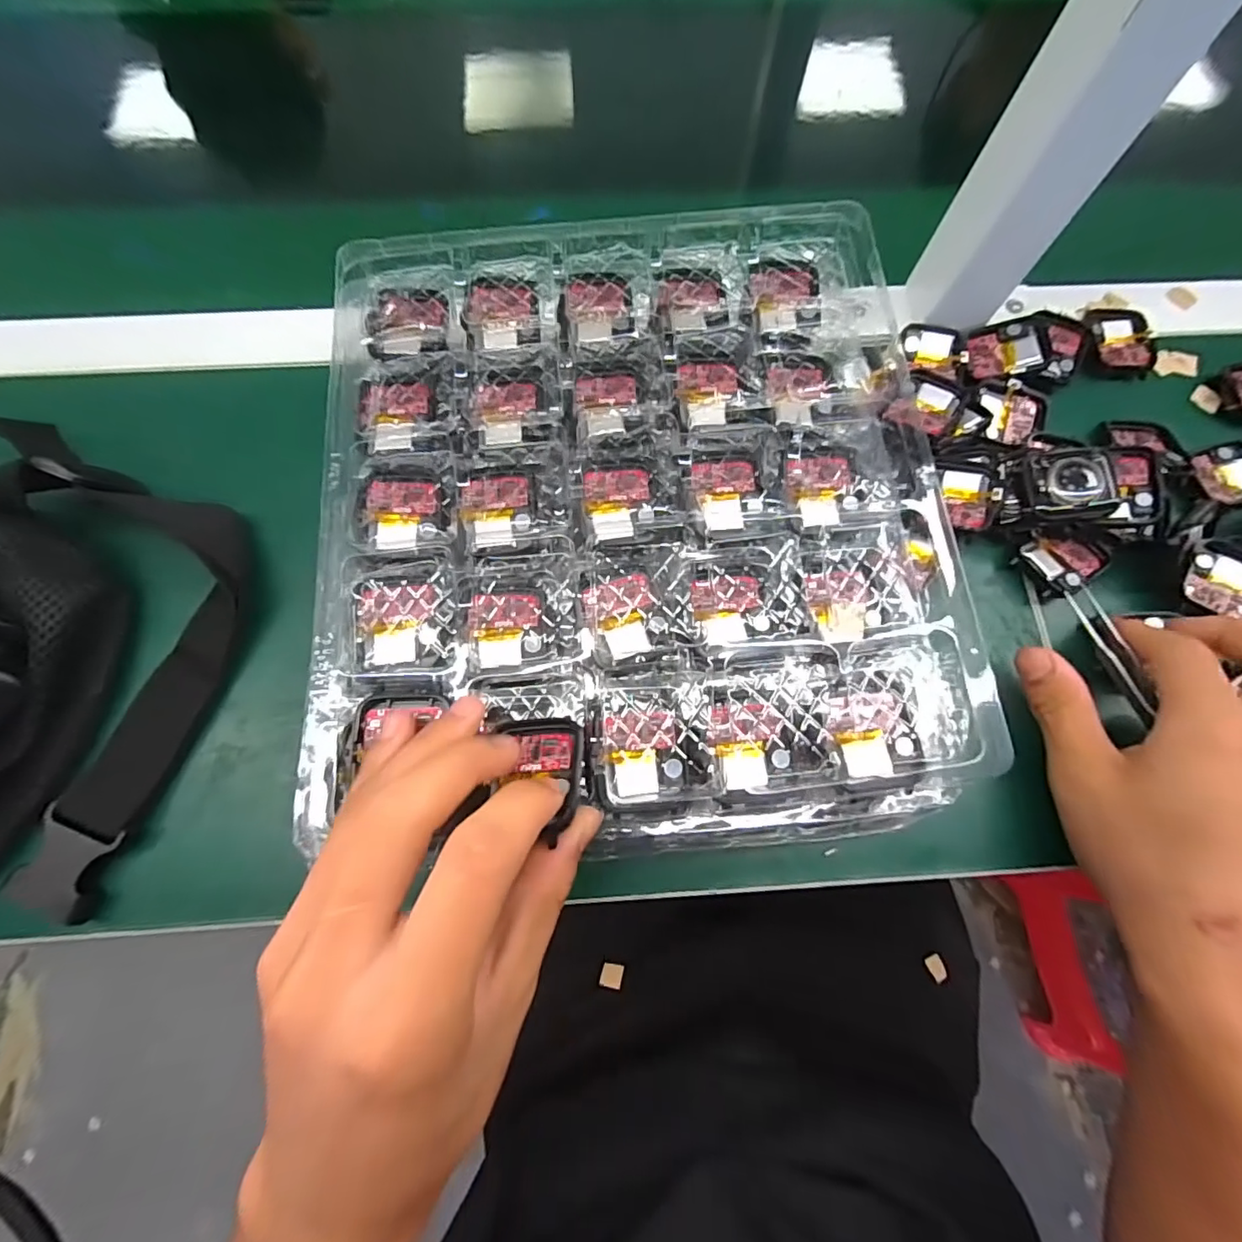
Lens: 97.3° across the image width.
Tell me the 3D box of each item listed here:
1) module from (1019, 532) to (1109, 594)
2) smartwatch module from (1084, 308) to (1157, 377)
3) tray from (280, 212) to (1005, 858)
[{"bbox_3d":[0.234,-0.033,0.290,0.041,0.008,0.032,-30,76,-10],"label":"module"},{"bbox_3d":[0.303,-0.171,0.334,0.032,0.012,0.048,-4,73,-2],"label":"smartwatch module"},{"bbox_3d":[0.006,-0.058,0.249,0.269,0.027,0.298,-4,73,-2],"label":"tray"}]

